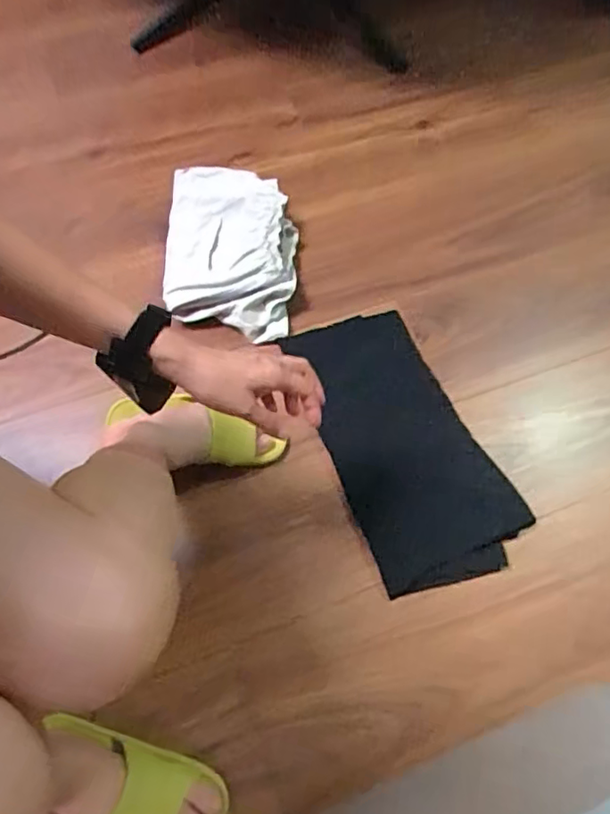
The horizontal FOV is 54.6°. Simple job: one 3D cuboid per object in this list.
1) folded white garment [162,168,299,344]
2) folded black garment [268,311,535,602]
[{"bbox_3d":[-0.114,-0.239,0.913,0.190,0.072,0.276,2,67,-2],"label":"folded white garment"},{"bbox_3d":[0.133,0.044,0.838,0.201,0.017,0.407,-20,69,-11],"label":"folded black garment"}]

